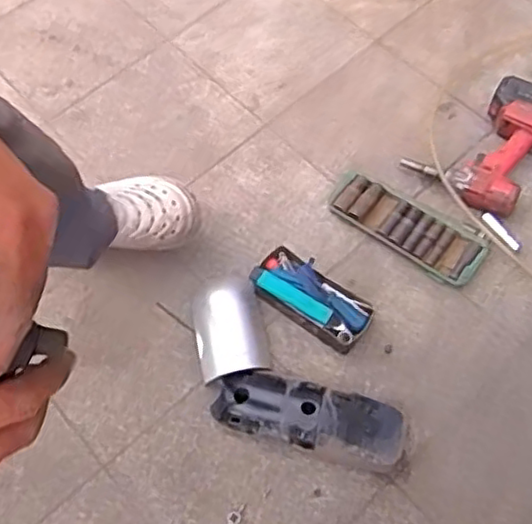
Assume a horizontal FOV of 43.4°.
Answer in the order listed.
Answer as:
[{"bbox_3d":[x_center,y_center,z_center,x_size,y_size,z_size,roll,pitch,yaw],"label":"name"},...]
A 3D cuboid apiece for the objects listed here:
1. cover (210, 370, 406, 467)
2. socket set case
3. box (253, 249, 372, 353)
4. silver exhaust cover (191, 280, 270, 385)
[{"bbox_3d":[0.059,0.228,0.992,0.283,0.056,0.097,13,64,8],"label":"cover"},{"bbox_3d":[0.237,-0.065,1.141,0.274,0.033,0.100,33,68,17],"label":"socket set case"},{"bbox_3d":[0.074,0.059,1.079,0.196,0.056,0.088,34,68,17],"label":"box"},{"bbox_3d":[-0.061,0.104,1.070,0.108,0.036,0.168,-12,63,-5],"label":"silver exhaust cover"}]

